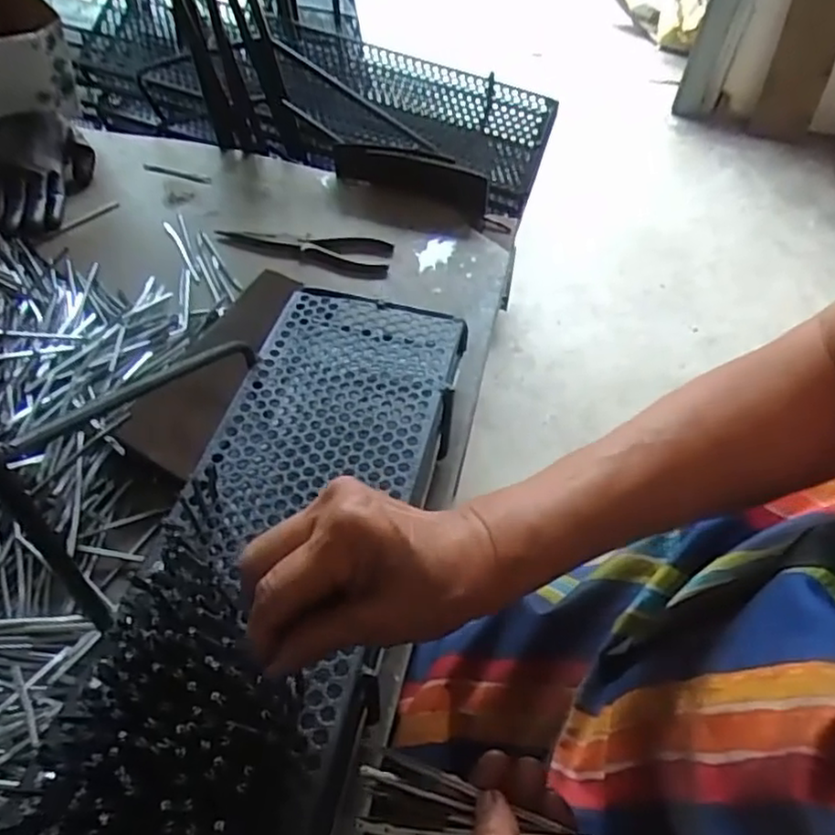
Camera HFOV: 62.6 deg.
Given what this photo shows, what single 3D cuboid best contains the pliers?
[{"bbox_3d":[-0.121,-0.173,0.731,0.184,0.010,0.062,2,49,-3],"label":"pliers"}]

